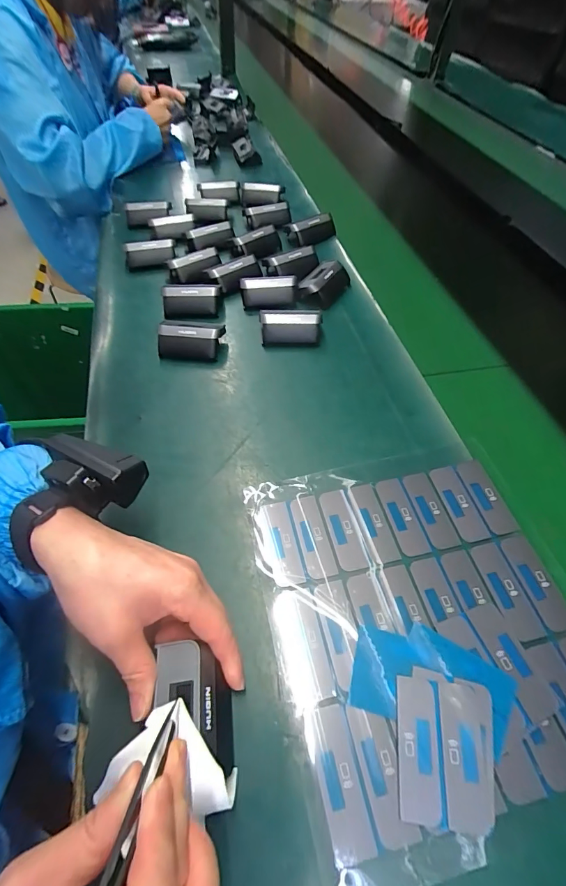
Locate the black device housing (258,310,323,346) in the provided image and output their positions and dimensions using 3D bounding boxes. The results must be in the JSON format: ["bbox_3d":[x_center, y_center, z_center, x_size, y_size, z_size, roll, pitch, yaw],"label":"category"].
[{"bbox_3d":[0.009,-0.136,0.454,0.069,0.036,0.027,1,55,-3],"label":"black device housing"}]

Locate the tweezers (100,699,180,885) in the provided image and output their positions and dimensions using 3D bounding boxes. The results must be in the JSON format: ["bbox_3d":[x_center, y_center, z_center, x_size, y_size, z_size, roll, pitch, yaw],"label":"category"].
[{"bbox_3d":[-0.062,0.157,0.164,0.008,0.007,0.107,6,12,1],"label":"tweezers"}]

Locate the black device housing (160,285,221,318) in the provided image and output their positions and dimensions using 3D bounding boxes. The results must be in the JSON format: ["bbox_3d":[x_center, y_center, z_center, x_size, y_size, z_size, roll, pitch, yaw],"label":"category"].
[{"bbox_3d":[-0.114,-0.178,0.482,0.069,0.028,0.033,-5,55,-7],"label":"black device housing"}]

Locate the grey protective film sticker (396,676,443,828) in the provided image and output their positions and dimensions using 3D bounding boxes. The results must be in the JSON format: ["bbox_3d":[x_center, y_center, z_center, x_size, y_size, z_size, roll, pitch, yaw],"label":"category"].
[{"bbox_3d":[0.083,0.185,0.236,0.023,0.004,0.070,7,55,2],"label":"grey protective film sticker"}]

